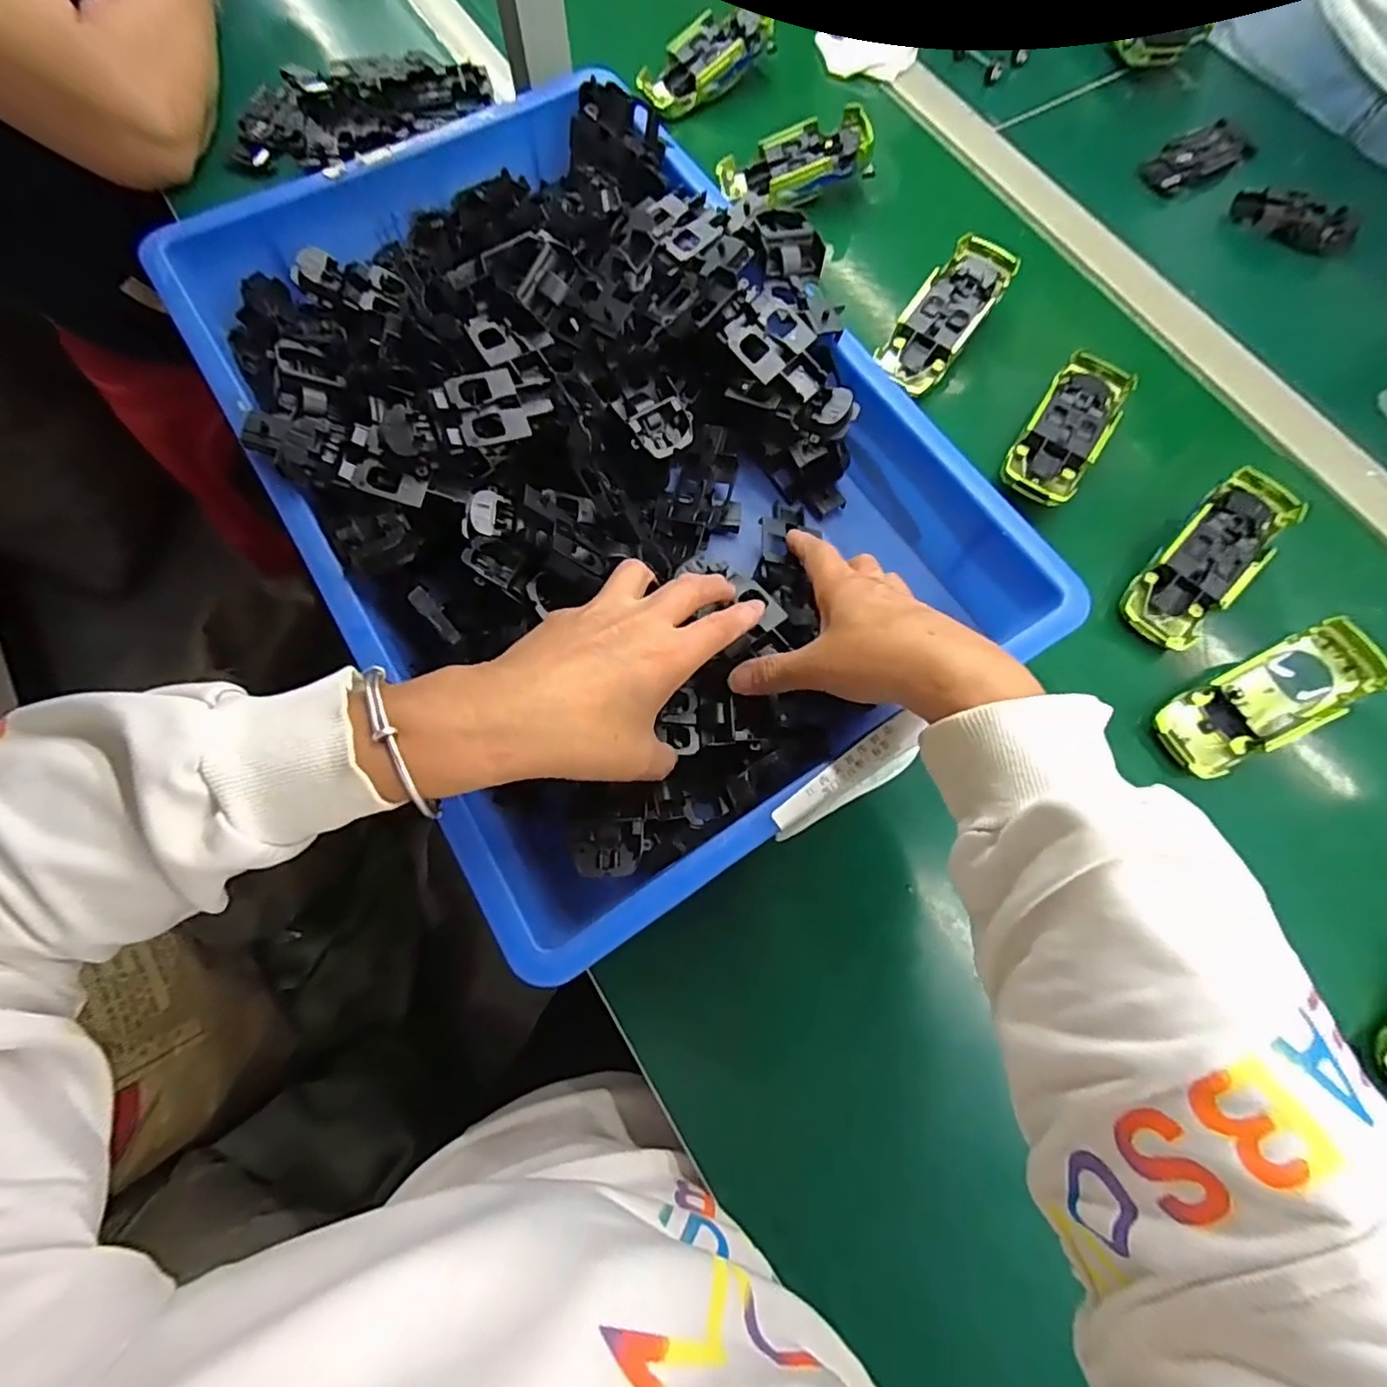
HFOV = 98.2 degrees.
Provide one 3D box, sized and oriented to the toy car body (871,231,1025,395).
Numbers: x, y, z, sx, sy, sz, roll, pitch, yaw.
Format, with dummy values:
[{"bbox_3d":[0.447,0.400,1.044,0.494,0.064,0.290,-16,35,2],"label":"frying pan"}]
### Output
[{"bbox_3d":[0.201,-0.303,0.483,0.057,0.024,0.126,35,92,9],"label":"toy car body"}]

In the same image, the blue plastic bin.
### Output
[{"bbox_3d":[-0.071,-0.168,0.395,0.357,0.096,0.541,-32,77,-9],"label":"blue plastic bin"}]

